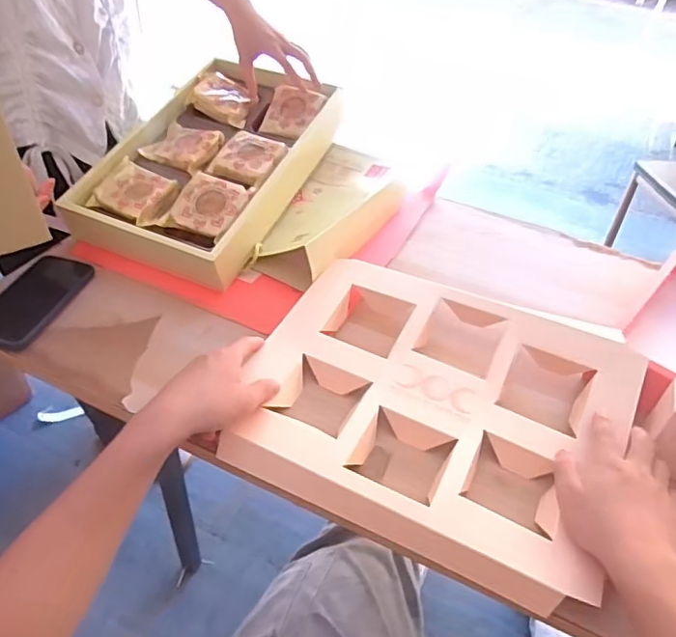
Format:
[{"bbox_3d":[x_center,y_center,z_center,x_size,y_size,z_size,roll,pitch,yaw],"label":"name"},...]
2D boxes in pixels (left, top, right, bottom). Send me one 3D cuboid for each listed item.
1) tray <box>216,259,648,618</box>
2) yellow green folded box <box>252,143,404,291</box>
[{"bbox_3d":[0.099,0.088,0.602,0.367,0.051,0.310,21,46,16],"label":"tray"},{"bbox_3d":[-0.008,-0.150,0.804,0.124,0.070,0.263,22,46,17],"label":"yellow green folded box"}]

